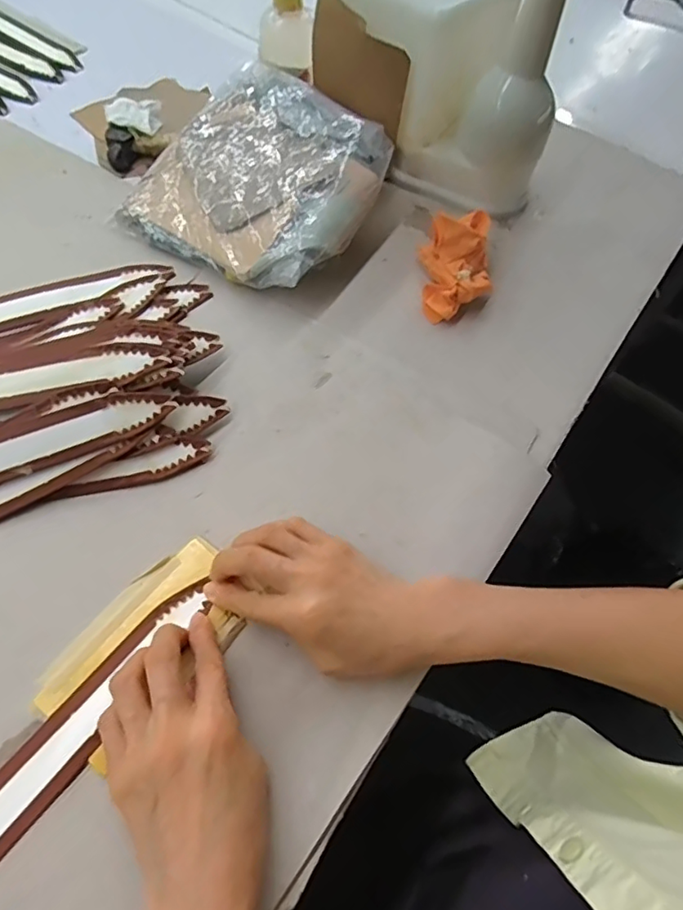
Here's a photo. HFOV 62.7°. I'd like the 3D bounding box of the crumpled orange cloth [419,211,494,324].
[{"bbox_3d":[0.107,-0.178,0.512,0.061,0.058,0.099,2,60,-1],"label":"crumpled orange cloth"}]

